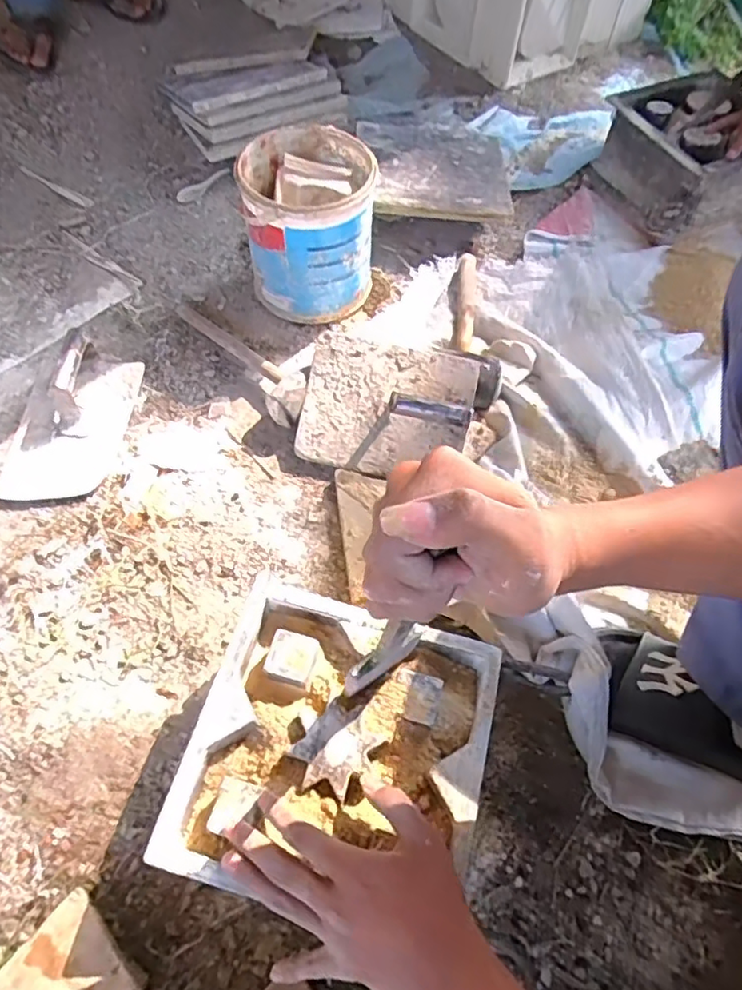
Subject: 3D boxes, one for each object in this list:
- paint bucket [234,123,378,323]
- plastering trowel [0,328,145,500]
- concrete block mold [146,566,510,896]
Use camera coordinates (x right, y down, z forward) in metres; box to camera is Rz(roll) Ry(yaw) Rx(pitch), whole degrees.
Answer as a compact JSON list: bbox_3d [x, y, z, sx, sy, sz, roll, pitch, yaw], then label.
[{"bbox_3d":[-0.086,-0.374,0.852,0.167,0.191,0.169,1,61,-2],"label":"paint bucket"},{"bbox_3d":[-0.387,-0.108,0.765,0.146,0.071,0.235,1,61,-2],"label":"plastering trowel"},{"bbox_3d":[-0.024,0.203,0.495,0.223,0.041,0.226,15,61,6],"label":"concrete block mold"}]

